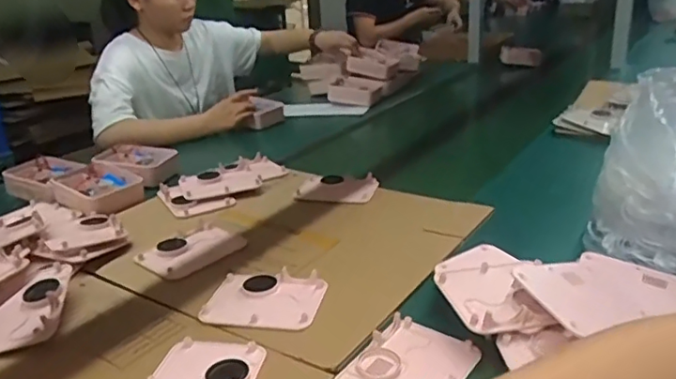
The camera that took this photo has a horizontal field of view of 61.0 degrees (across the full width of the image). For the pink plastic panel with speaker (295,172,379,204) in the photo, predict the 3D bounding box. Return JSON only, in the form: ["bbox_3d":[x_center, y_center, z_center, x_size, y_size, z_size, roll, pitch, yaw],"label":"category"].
[{"bbox_3d":[-0.001,-0.002,0.940,0.127,0.016,0.103,1,22,11],"label":"pink plastic panel with speaker"}]

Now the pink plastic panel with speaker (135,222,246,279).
[{"bbox_3d":[-0.192,0.079,0.767,0.091,0.012,0.130,17,29,41],"label":"pink plastic panel with speaker"}]

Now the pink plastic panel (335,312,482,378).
[{"bbox_3d":[0.067,0.166,0.536,0.097,0.016,0.120,11,25,32],"label":"pink plastic panel"}]

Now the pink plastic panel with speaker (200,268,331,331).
[{"bbox_3d":[-0.082,0.120,0.641,0.124,0.012,0.096,2,22,12],"label":"pink plastic panel with speaker"}]

